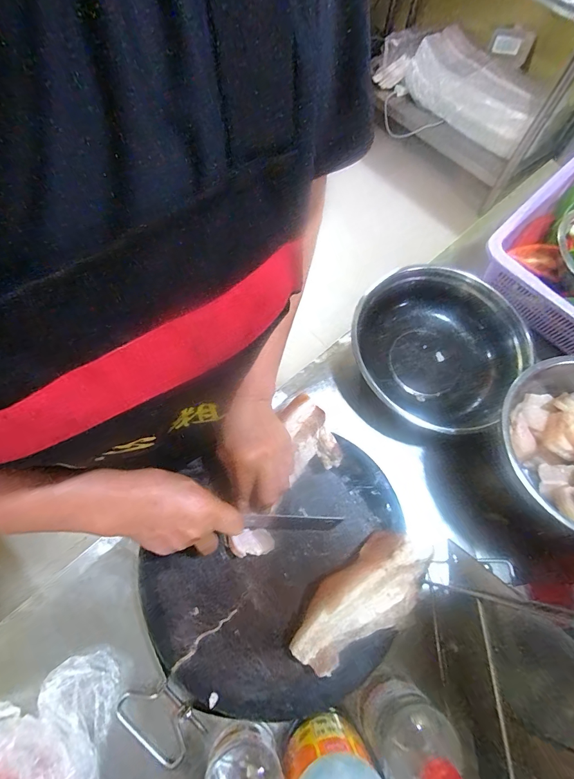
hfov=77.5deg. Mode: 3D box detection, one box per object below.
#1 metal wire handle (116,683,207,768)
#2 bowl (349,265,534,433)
[{"bbox_3d":[-0.137,0.357,0.388,0.089,0.018,0.061,41,71,14],"label":"metal wire handle"},{"bbox_3d":[0.228,-0.060,0.544,0.258,0.099,0.242,1,67,-2],"label":"bowl"}]

